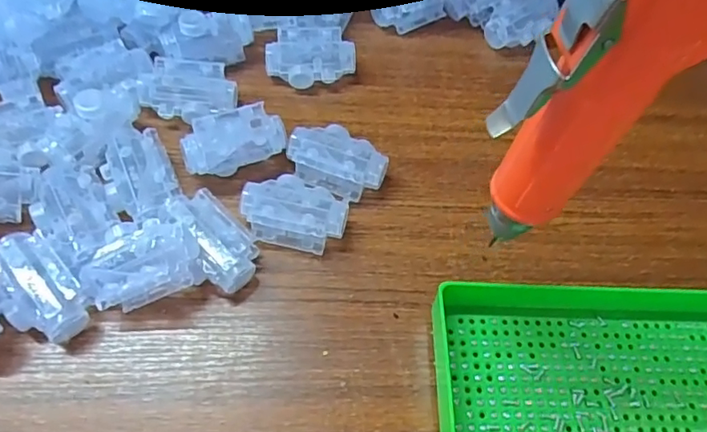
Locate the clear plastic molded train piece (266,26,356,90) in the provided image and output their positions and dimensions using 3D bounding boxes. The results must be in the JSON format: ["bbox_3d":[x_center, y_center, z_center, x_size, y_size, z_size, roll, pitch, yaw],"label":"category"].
[{"bbox_3d":[-0.034,-0.125,0.449,0.068,0.031,0.043,1,60,-4],"label":"clear plastic molded train piece"}]

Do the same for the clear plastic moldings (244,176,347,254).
[{"bbox_3d":[-0.039,-0.003,0.375,0.067,0.029,0.046,15,60,4],"label":"clear plastic moldings"}]

